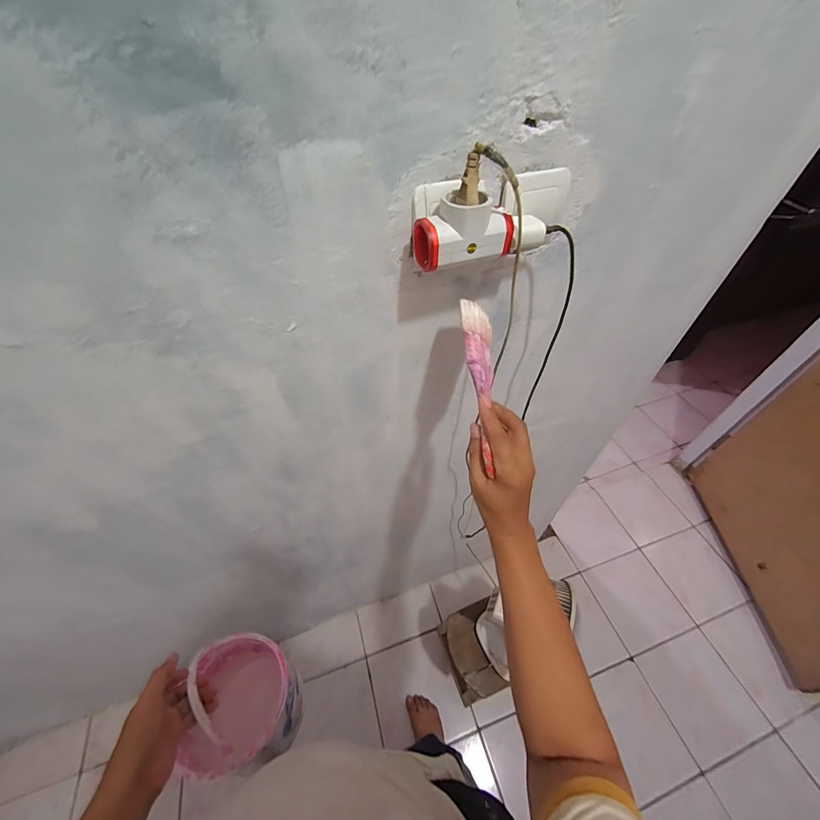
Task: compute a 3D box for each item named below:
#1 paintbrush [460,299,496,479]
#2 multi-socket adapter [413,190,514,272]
[{"bbox_3d":[0.087,-0.029,0.406,0.011,0.065,0.194,-8,82,36],"label":"paintbrush"},{"bbox_3d":[0.052,-0.176,0.339,0.096,0.054,0.043,-15,53,-10],"label":"multi-socket adapter"}]

